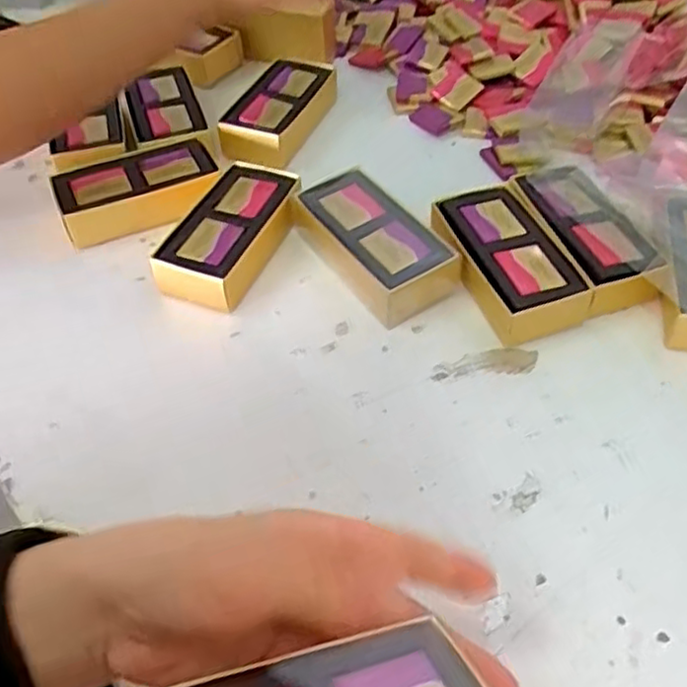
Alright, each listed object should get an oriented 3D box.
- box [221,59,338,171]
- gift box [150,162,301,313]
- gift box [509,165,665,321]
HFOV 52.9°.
[{"bbox_3d":[-0.052,-0.183,0.550,0.057,0.030,0.123,15,52,15],"label":"box"},{"bbox_3d":[-0.073,-0.073,0.461,0.057,0.031,0.111,17,52,16],"label":"gift box"},{"bbox_3d":[0.156,-0.066,0.449,0.055,0.033,0.118,-14,50,-9],"label":"gift box"}]

